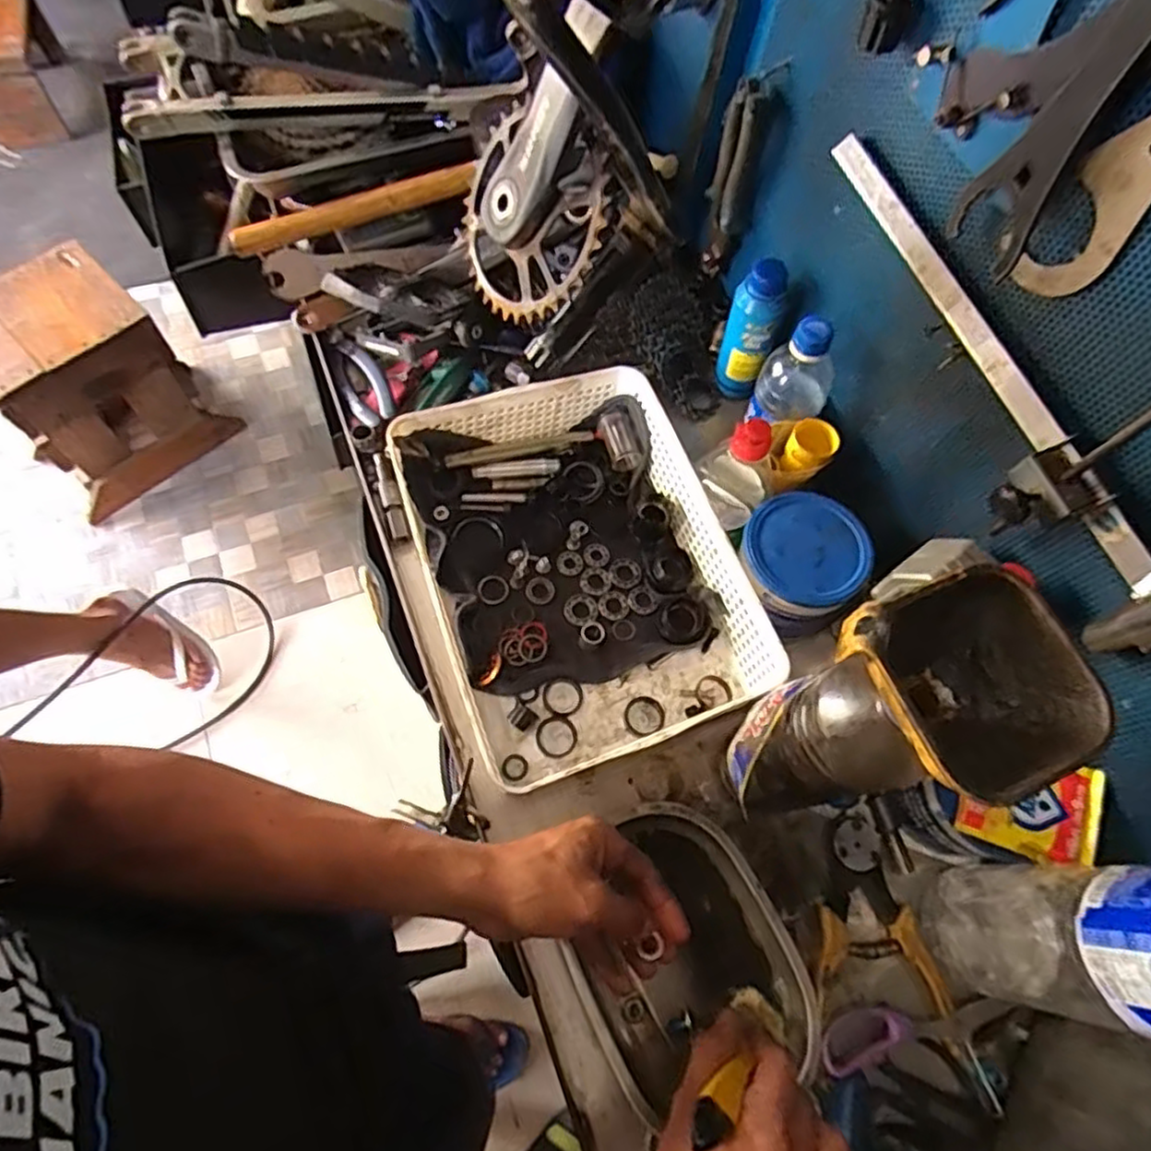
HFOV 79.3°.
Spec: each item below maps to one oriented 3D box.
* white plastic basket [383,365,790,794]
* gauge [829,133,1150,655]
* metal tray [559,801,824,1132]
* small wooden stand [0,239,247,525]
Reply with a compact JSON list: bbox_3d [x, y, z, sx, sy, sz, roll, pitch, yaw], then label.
[{"bbox_3d":[0.003,-0.009,0.606,0.264,0.082,0.325,-19,70,-9],"label":"white plastic basket"},{"bbox_3d":[0.261,-0.121,0.440,0.058,0.125,0.424,-21,70,-13],"label":"gauge"},{"bbox_3d":[0.078,0.282,0.521,0.155,0.026,0.196,-25,71,-11],"label":"metal tray"},{"bbox_3d":[-0.993,-0.389,1.452,0.335,0.442,0.267,-33,73,-17],"label":"small wooden stand"}]

